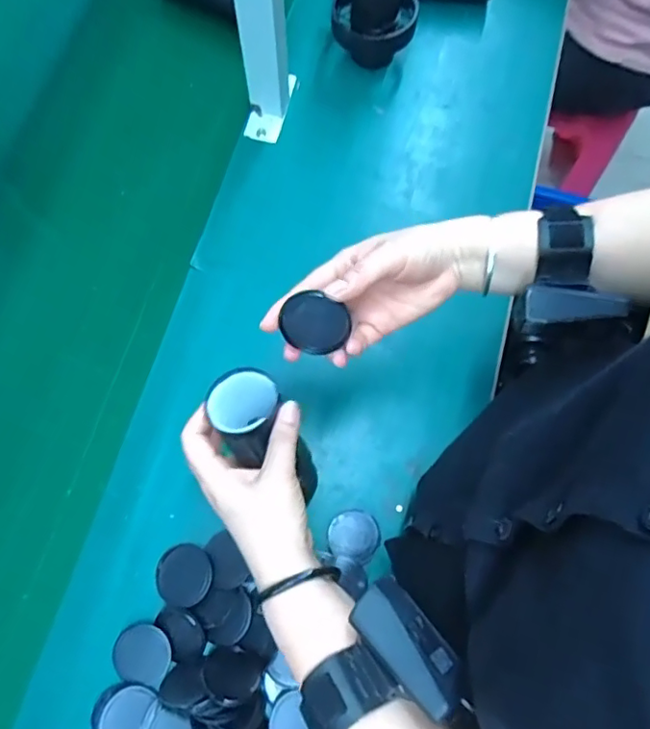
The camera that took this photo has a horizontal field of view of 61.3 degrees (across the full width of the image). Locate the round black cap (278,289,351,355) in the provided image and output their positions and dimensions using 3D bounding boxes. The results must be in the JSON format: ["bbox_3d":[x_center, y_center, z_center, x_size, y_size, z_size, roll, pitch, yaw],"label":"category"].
[{"bbox_3d":[-0.007,-0.028,0.384,0.044,0.046,0.004,21,36,4],"label":"round black cap"}]

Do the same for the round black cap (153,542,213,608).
[{"bbox_3d":[-0.129,0.192,0.500,0.054,0.009,0.054,-5,56,7],"label":"round black cap"}]

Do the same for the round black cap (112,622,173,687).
[{"bbox_3d":[-0.162,0.257,0.488,0.050,0.010,0.049,0,73,-2],"label":"round black cap"}]

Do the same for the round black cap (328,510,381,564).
[{"bbox_3d":[0.028,0.160,0.516,0.047,0.011,0.044,0,73,-2],"label":"round black cap"}]

